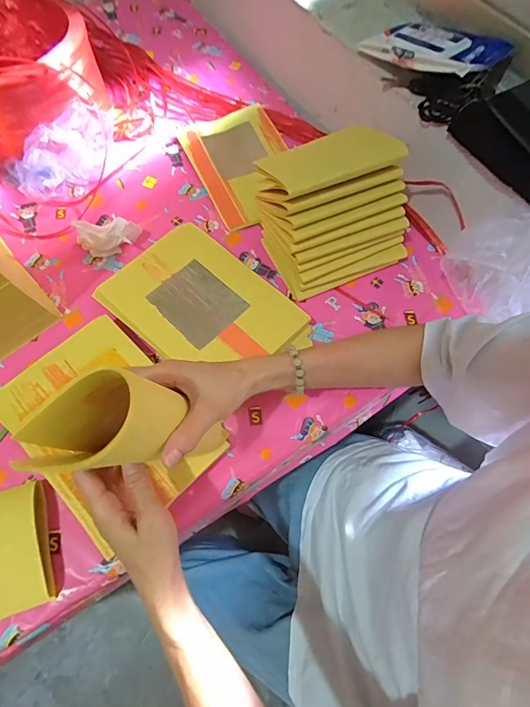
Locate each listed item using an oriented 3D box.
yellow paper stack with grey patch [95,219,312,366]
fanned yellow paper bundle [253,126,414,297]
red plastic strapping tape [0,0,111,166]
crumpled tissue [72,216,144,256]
[{"bbox_3d":[-0.080,-0.058,0.487,0.237,0.033,0.165,40,72,15],"label":"yellow paper stack with grey patch"},{"bbox_3d":[0.094,-0.188,0.492,0.174,0.135,0.148,-19,68,-8],"label":"fanned yellow paper bundle"},{"bbox_3d":[-0.403,-0.451,0.596,0.251,0.136,0.259,-23,69,-9],"label":"red plastic strapping tape"},{"bbox_3d":[-0.227,-0.169,0.527,0.092,0.043,0.047,3,67,1],"label":"crumpled tissue"}]

